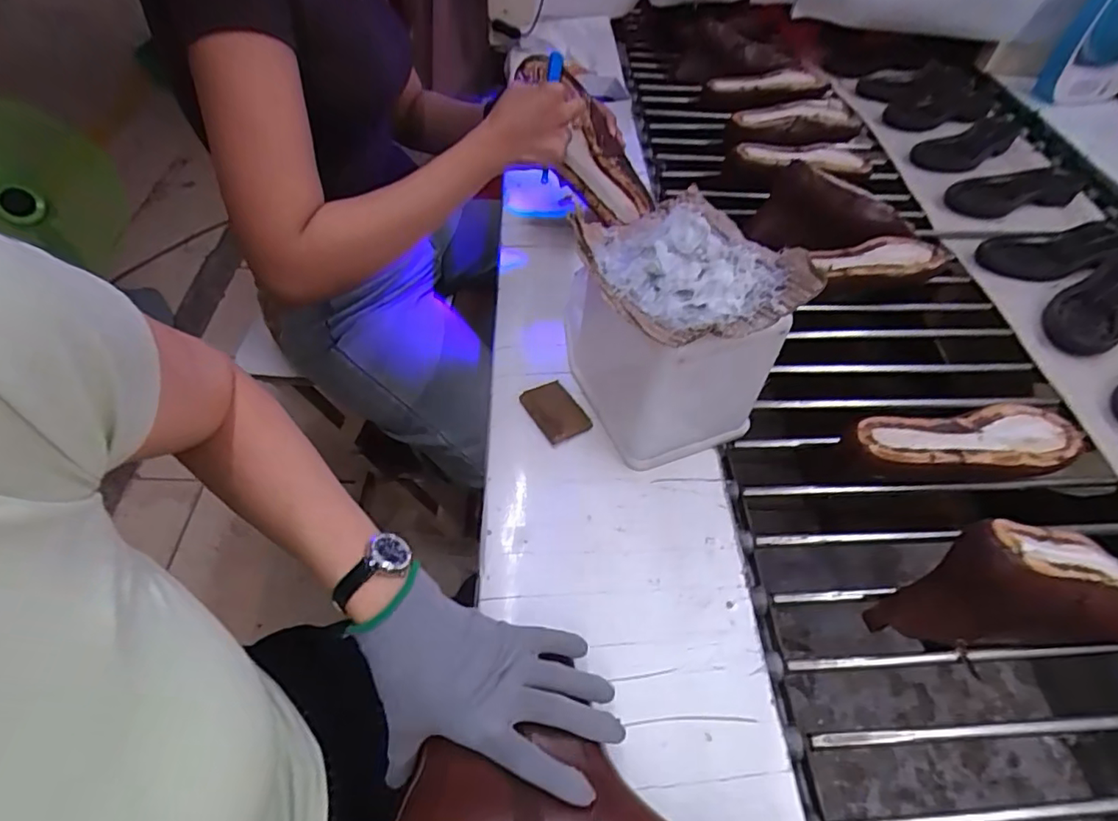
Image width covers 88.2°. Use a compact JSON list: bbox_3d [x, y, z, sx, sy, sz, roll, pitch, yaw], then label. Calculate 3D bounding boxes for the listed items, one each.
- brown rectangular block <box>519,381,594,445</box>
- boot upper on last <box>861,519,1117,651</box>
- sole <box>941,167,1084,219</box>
[{"bbox_3d":[-0.004,0.000,0.606,0.049,0.007,0.075,-25,57,-22],"label":"brown rectangular block"},{"bbox_3d":[0.416,0.152,0.508,0.251,0.112,0.081,1,51,-4],"label":"boot upper on last"},{"bbox_3d":[0.818,-0.393,1.028,0.282,0.027,0.099,-7,52,-10],"label":"sole"}]

